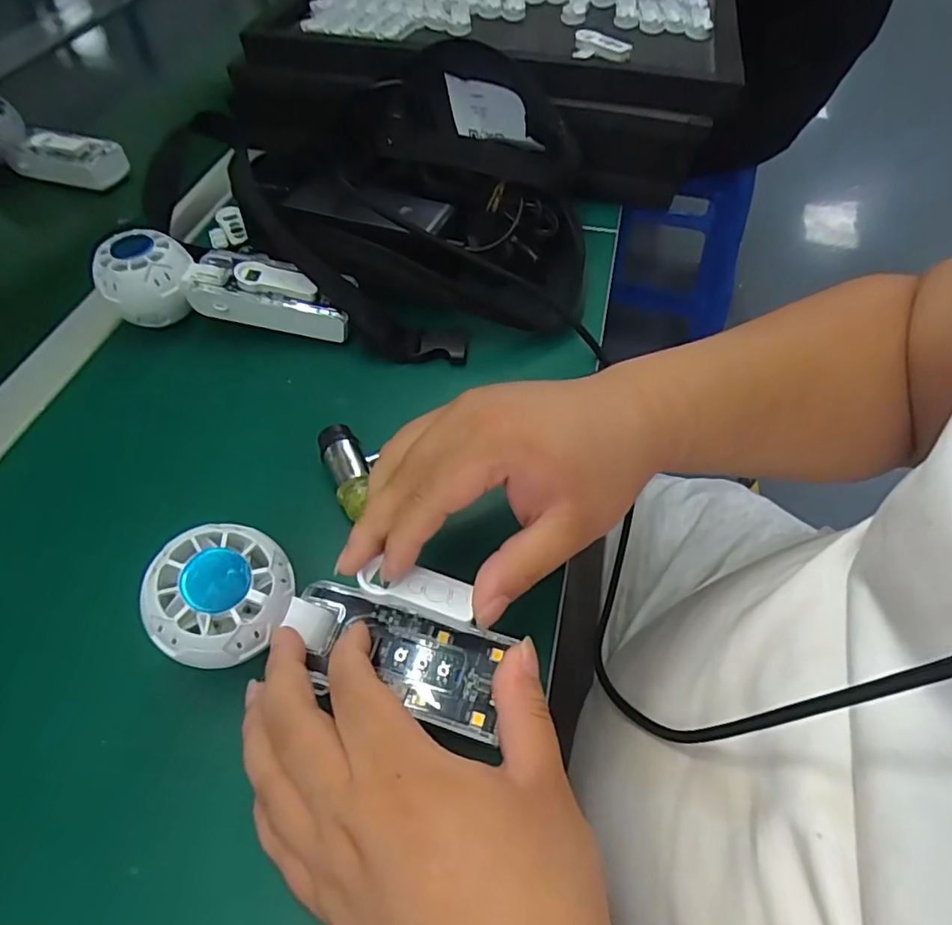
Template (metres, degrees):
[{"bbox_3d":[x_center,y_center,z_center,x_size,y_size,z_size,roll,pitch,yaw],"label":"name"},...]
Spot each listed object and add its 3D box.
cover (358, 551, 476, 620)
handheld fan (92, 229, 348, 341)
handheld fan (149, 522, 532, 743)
[{"bbox_3d":[-0.025,0.055,0.260,0.051,0.006,0.018,13,60,9],"label":"cover"},{"bbox_3d":[-0.172,-0.122,0.418,0.166,0.062,0.052,1,54,2],"label":"handheld fan"},{"bbox_3d":[-0.066,0.075,0.265,0.157,0.027,0.055,18,60,-1],"label":"handheld fan"}]

